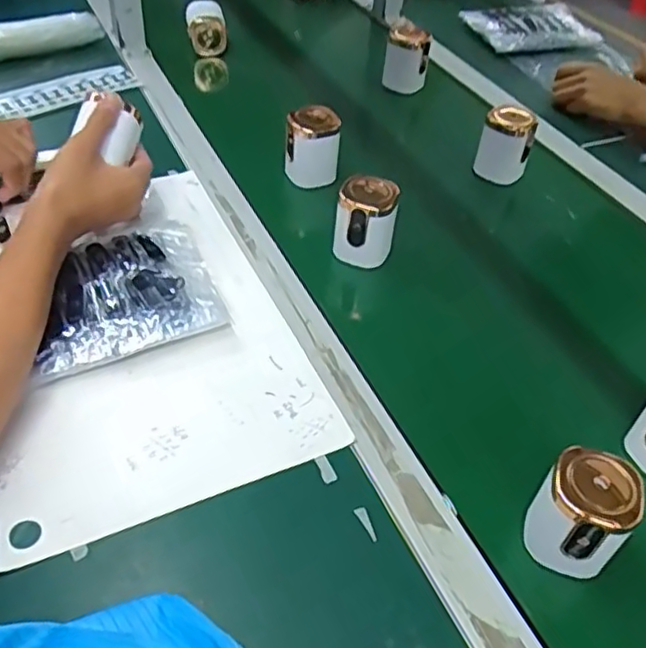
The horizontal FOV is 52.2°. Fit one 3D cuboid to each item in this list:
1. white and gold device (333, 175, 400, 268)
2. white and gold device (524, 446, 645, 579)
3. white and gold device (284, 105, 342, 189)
[{"bbox_3d":[0.042,-0.100,0.644,0.055,0.078,0.044,7,44,2],"label":"white and gold device"},{"bbox_3d":[0.169,0.125,0.431,0.056,0.070,0.057,28,49,22],"label":"white and gold device"},{"bbox_3d":[-0.012,-0.203,0.748,0.061,0.079,0.061,3,44,-2],"label":"white and gold device"}]

